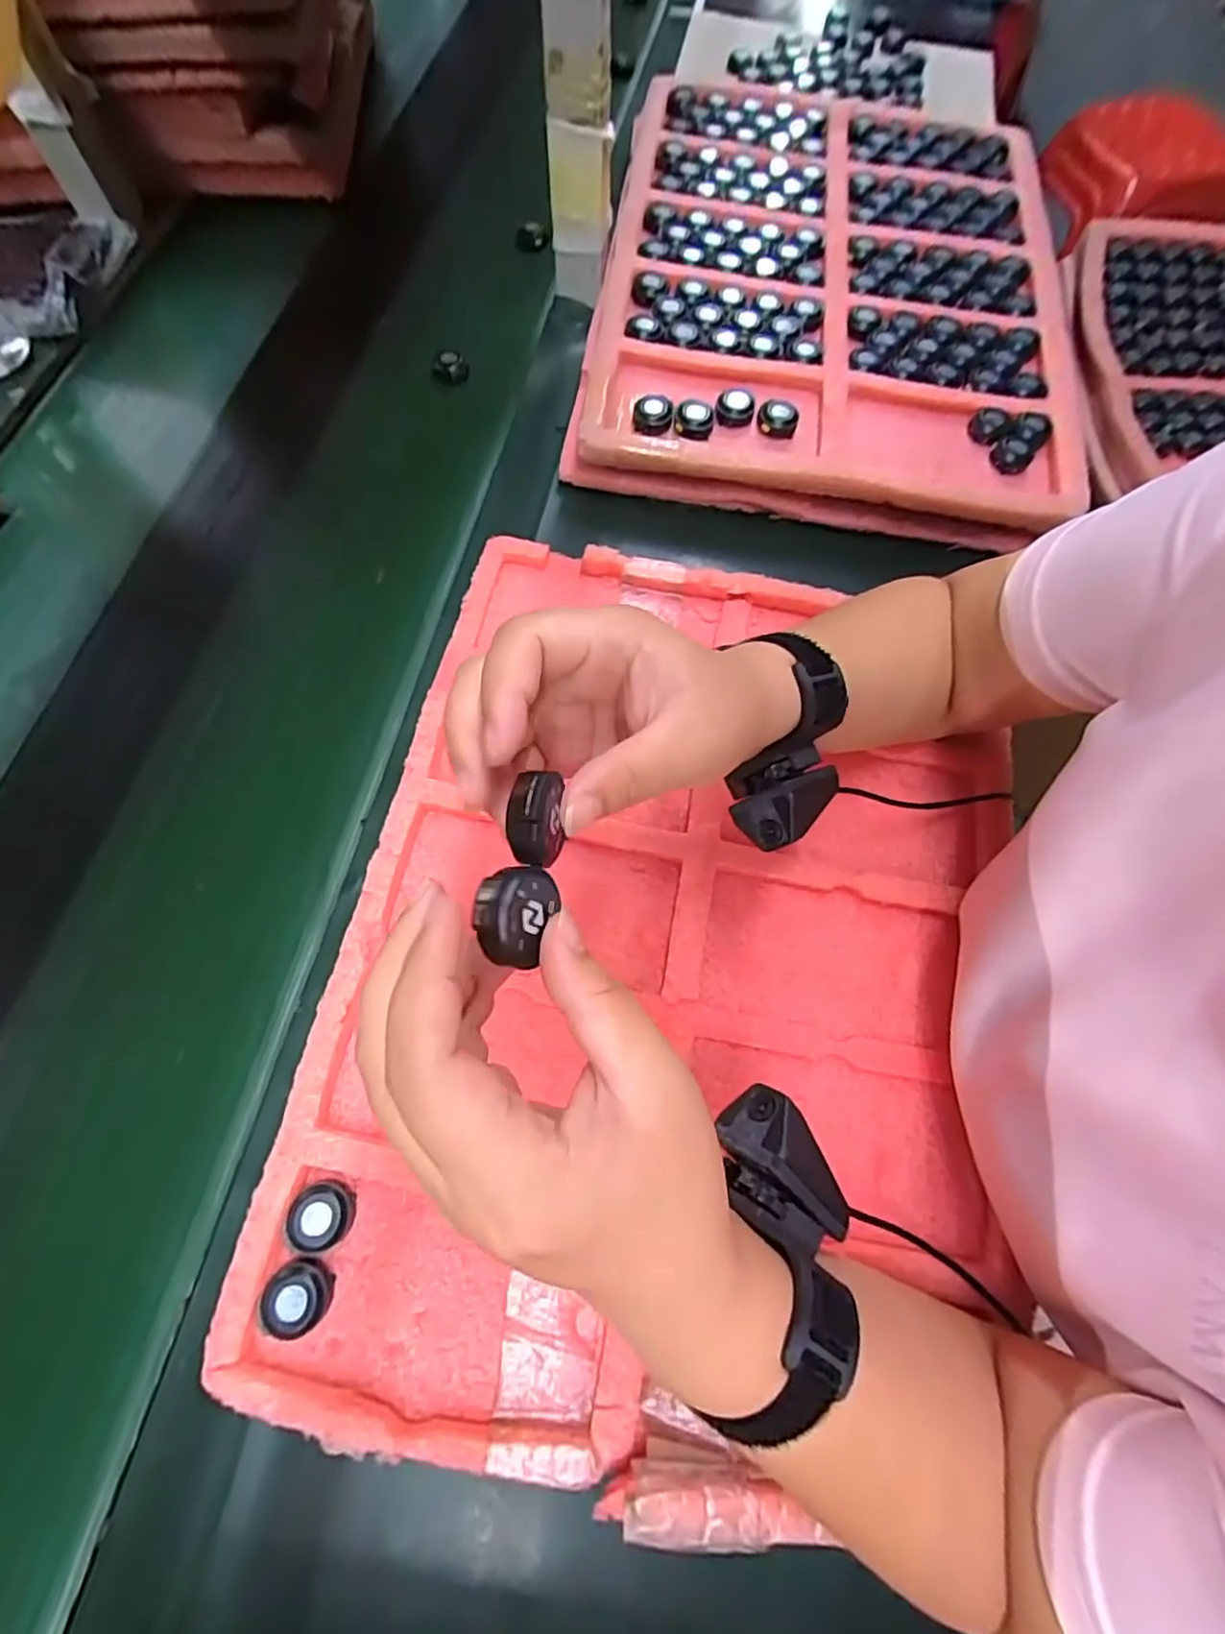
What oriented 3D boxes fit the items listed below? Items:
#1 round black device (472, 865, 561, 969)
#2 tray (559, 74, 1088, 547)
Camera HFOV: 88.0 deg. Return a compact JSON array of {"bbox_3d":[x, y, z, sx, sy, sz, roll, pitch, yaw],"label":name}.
[{"bbox_3d":[-0.028,0.028,0.183,0.020,0.018,0.028,11,70,4],"label":"round black device"},{"bbox_3d":[0.191,-0.477,0.553,0.382,0.041,0.517,8,70,3],"label":"tray"}]

